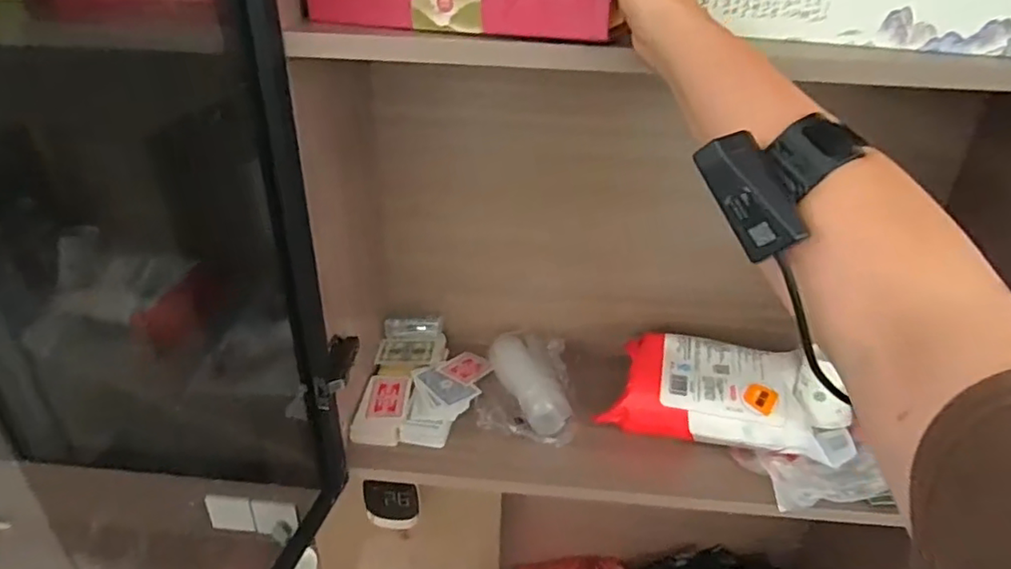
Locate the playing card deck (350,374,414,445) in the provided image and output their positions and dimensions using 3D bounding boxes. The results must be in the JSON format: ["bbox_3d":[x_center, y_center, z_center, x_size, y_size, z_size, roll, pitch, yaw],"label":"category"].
[{"bbox_3d":[-0.158,0.160,0.774,0.061,0.019,0.109,3,30,2],"label":"playing card deck"}]

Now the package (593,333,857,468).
[{"bbox_3d":[0.261,0.137,0.766,0.251,0.082,0.129,8,31,11],"label":"package"}]

